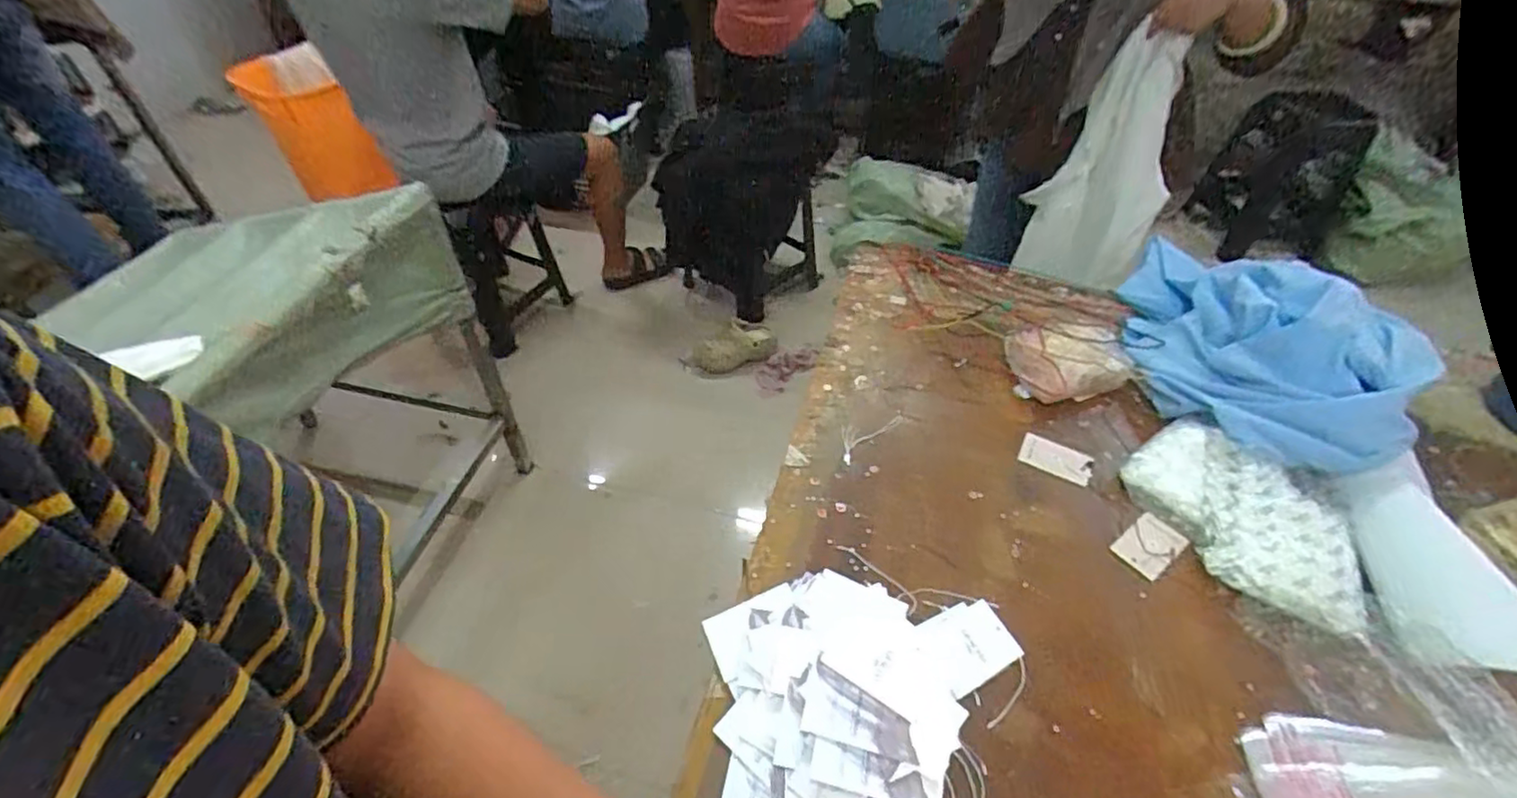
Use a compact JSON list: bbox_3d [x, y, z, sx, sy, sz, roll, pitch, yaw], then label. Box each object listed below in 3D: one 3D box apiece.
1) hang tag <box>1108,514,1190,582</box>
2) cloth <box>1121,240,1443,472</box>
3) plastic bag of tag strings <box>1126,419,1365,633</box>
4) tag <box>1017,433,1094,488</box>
[{"bbox_3d":[0.425,0.159,0.709,0.075,0.004,0.050,-31,53,-22],"label":"hang tag"},{"bbox_3d":[0.625,-0.083,0.820,0.322,0.148,0.311,28,52,25],"label":"cloth"},{"bbox_3d":[0.526,0.130,0.707,0.147,0.050,0.262,-14,47,-14],"label":"plastic bag of tag strings"},{"bbox_3d":[0.361,0.072,0.793,0.081,0.004,0.049,22,53,17],"label":"tag"}]

